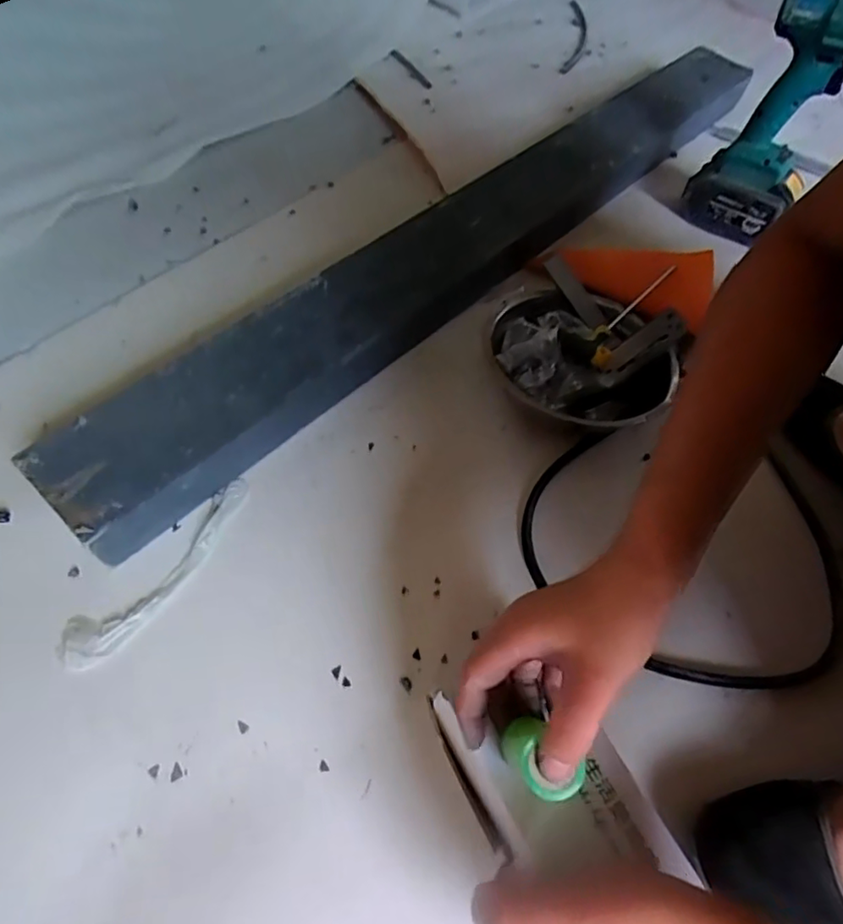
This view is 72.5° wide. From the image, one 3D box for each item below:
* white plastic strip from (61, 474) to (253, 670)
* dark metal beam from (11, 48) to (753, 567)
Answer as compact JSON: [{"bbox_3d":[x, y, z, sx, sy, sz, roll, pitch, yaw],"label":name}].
[{"bbox_3d":[-0.201,0.084,0.455,0.045,0.006,0.183,33,60,17],"label":"white plastic strip"},{"bbox_3d":[0.078,-0.261,0.664,0.110,0.075,1.033,39,62,20],"label":"dark metal beam"}]

